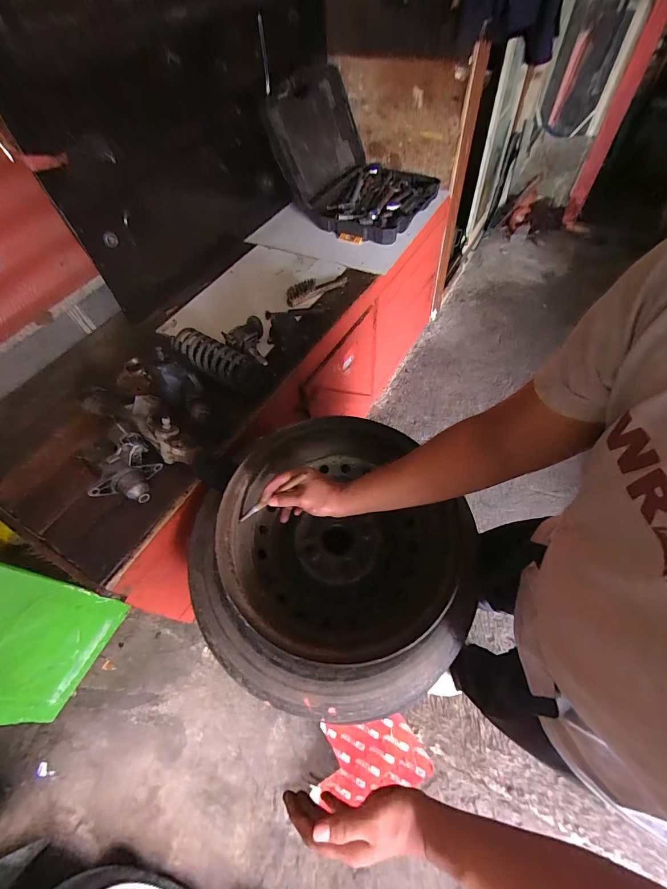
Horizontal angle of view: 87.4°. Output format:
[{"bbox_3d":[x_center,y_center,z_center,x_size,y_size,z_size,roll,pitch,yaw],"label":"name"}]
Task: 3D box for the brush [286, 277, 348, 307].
[{"bbox_3d":[-0.046,-0.485,1.077,0.215,0.049,0.052,-25,57,-12],"label":"brush"}]

